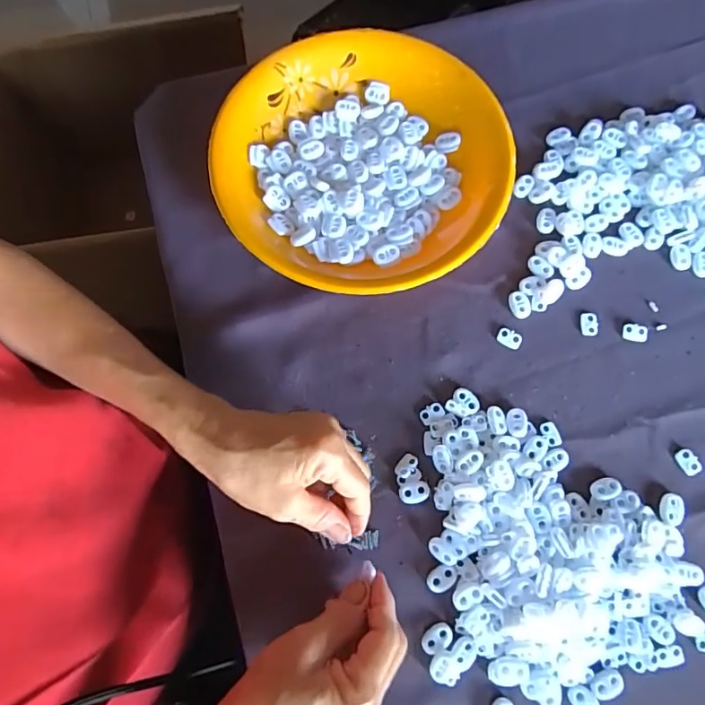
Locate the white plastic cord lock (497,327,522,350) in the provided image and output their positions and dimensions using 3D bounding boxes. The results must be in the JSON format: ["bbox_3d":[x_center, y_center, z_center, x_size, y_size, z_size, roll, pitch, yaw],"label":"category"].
[{"bbox_3d":[0.126,-0.011,0.402,0.019,0.004,0.013,26,76,6],"label":"white plastic cord lock"}]

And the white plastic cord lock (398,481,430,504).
[{"bbox_3d":[0.046,0.104,0.370,0.022,0.004,0.016,-2,75,-2],"label":"white plastic cord lock"}]

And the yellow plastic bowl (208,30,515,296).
[{"bbox_3d":[0.008,-0.159,0.422,0.231,0.036,0.238,0,75,-1],"label":"yellow plastic bowl"}]

